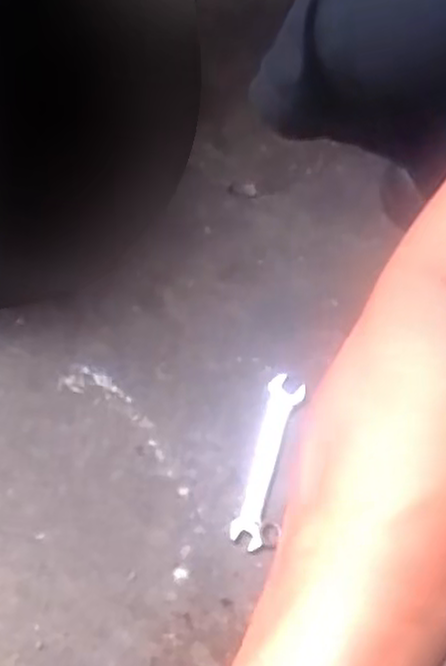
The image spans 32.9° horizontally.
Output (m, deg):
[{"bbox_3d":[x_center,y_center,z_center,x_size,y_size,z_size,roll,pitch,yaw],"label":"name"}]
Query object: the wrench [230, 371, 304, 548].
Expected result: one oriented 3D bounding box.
[{"bbox_3d":[0.037,0.106,0.626,0.029,0.008,0.143,14,73,7],"label":"wrench"}]

